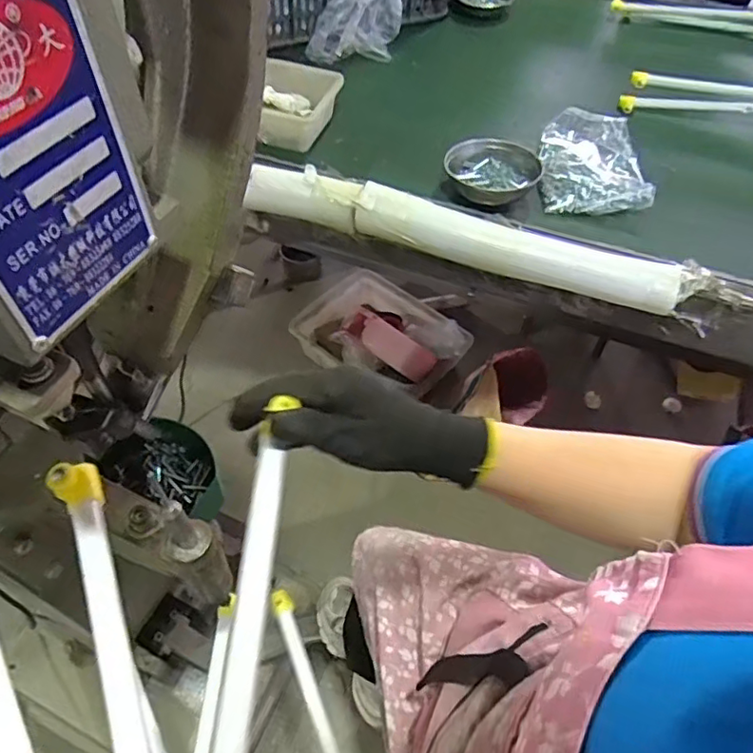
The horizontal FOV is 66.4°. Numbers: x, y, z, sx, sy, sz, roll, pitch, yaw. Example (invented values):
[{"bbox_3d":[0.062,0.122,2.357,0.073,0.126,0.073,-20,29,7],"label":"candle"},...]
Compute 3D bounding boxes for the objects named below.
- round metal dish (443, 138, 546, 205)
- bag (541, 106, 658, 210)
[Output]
[{"bbox_3d":[0.182,-0.325,0.909,0.146,0.046,0.134,1,53,-2],"label":"round metal dish"},{"bbox_3d":[0.359,-0.367,0.968,0.187,0.054,0.260,1,53,-1],"label":"bag"}]

